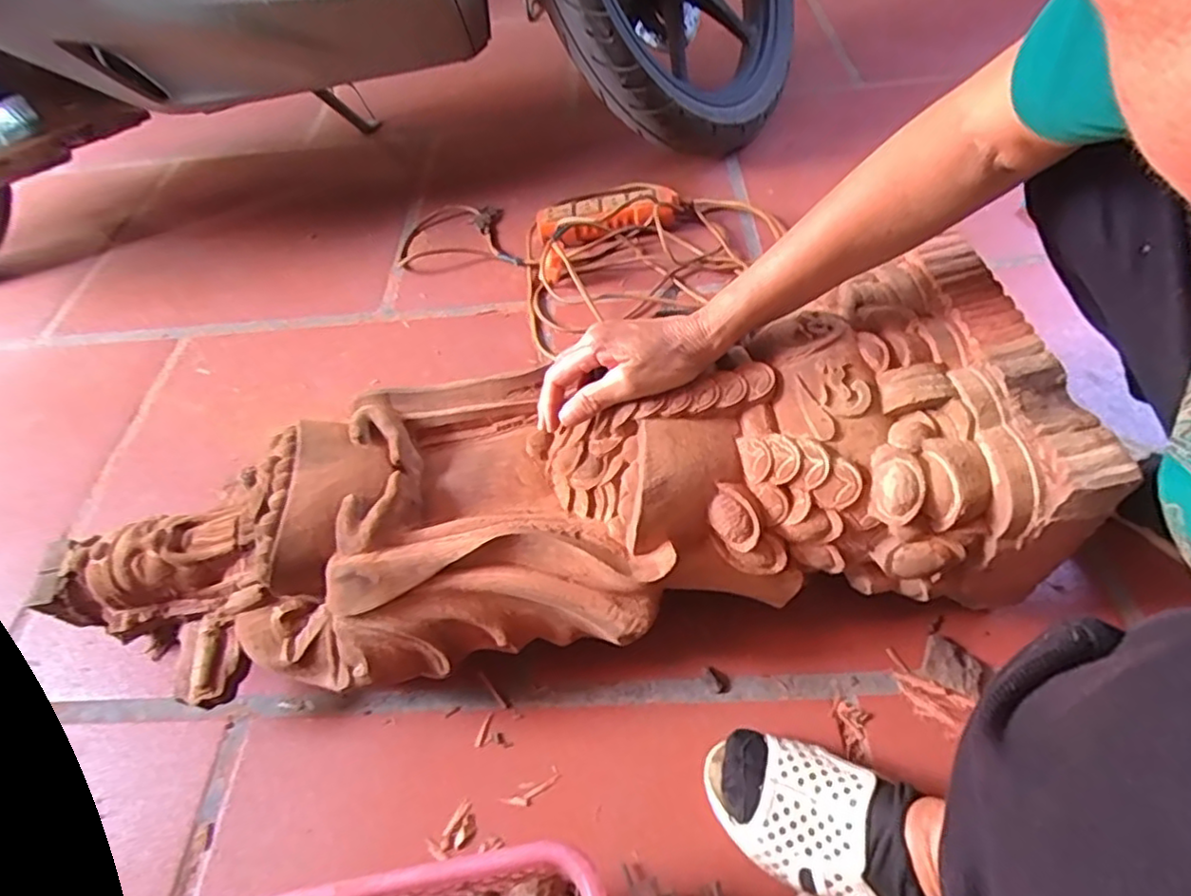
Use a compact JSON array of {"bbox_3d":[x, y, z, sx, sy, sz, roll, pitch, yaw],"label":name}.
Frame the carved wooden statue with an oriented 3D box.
[{"bbox_3d":[-0.052,0.042,0.513,0.743,0.146,0.209,-12,52,7],"label":"carved wooden statue"}]

